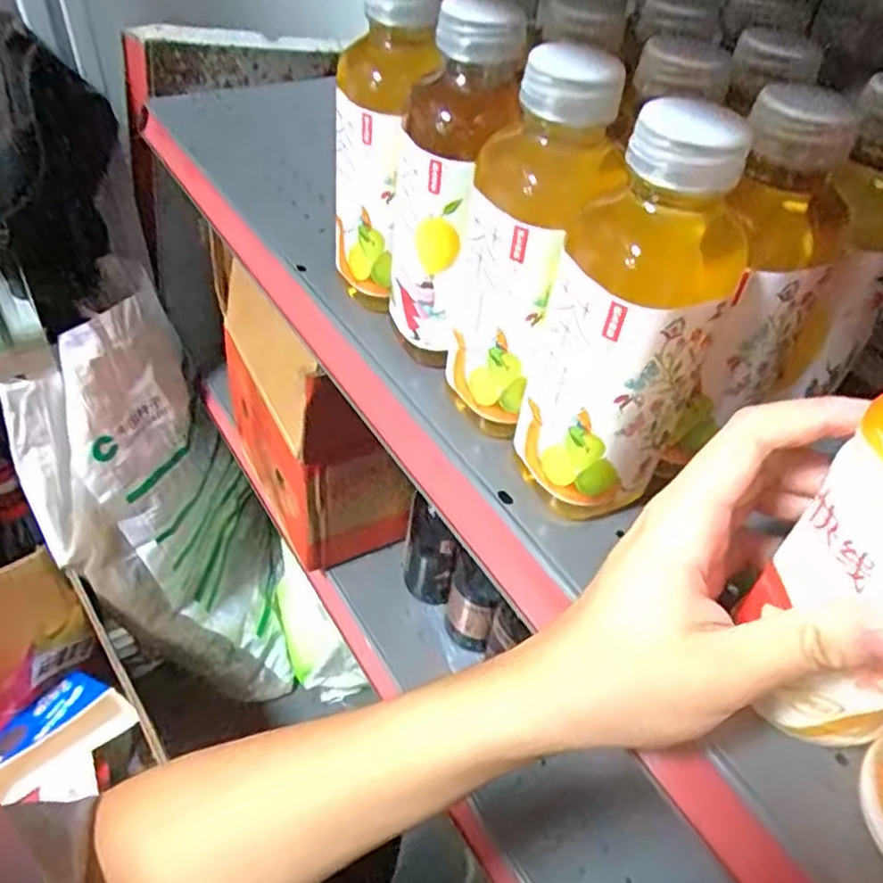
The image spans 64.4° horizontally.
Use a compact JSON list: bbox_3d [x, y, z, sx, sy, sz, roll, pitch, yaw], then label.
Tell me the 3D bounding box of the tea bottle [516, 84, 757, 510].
[{"bbox_3d":[0.081,-0.051,0.298,0.069,0.170,0.064,21,46,14],"label":"tea bottle"}]

